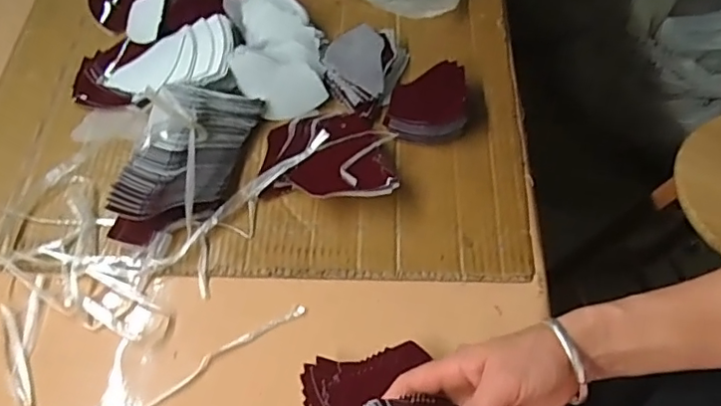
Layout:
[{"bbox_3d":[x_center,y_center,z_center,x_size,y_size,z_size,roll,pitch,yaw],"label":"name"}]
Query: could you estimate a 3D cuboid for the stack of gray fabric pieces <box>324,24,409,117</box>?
[{"bbox_3d":[0.005,-0.160,0.674,0.083,0.036,0.122,25,61,13],"label":"stack of gray fabric pieces"}]

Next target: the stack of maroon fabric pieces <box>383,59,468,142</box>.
[{"bbox_3d":[0.082,-0.111,0.647,0.076,0.029,0.108,23,61,13],"label":"stack of maroon fabric pieces"}]

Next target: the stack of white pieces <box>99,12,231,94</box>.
[{"bbox_3d":[-0.216,-0.157,0.664,0.151,0.050,0.086,-9,59,-6],"label":"stack of white pieces"}]

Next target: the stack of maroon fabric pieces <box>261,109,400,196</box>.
[{"bbox_3d":[-0.033,-0.054,0.610,0.134,0.039,0.118,1,59,0],"label":"stack of maroon fabric pieces"}]

